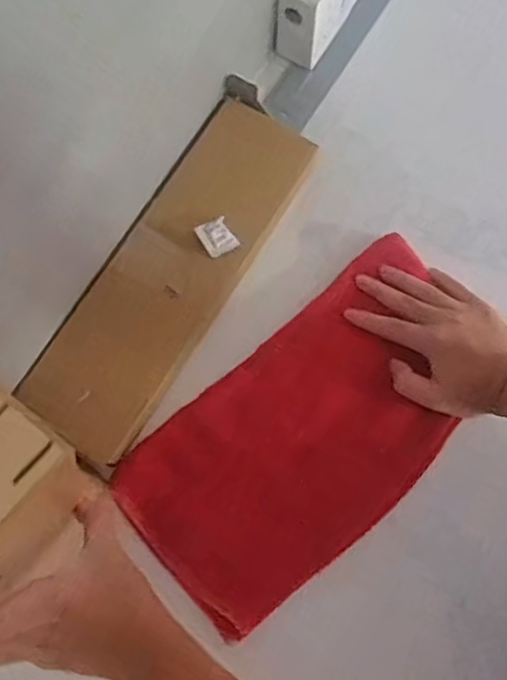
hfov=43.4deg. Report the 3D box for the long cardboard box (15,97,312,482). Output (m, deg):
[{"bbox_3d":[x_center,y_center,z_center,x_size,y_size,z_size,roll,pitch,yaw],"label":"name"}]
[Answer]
[{"bbox_3d":[-0.071,-0.061,0.560,0.100,0.037,0.335,31,79,6],"label":"long cardboard box"}]

